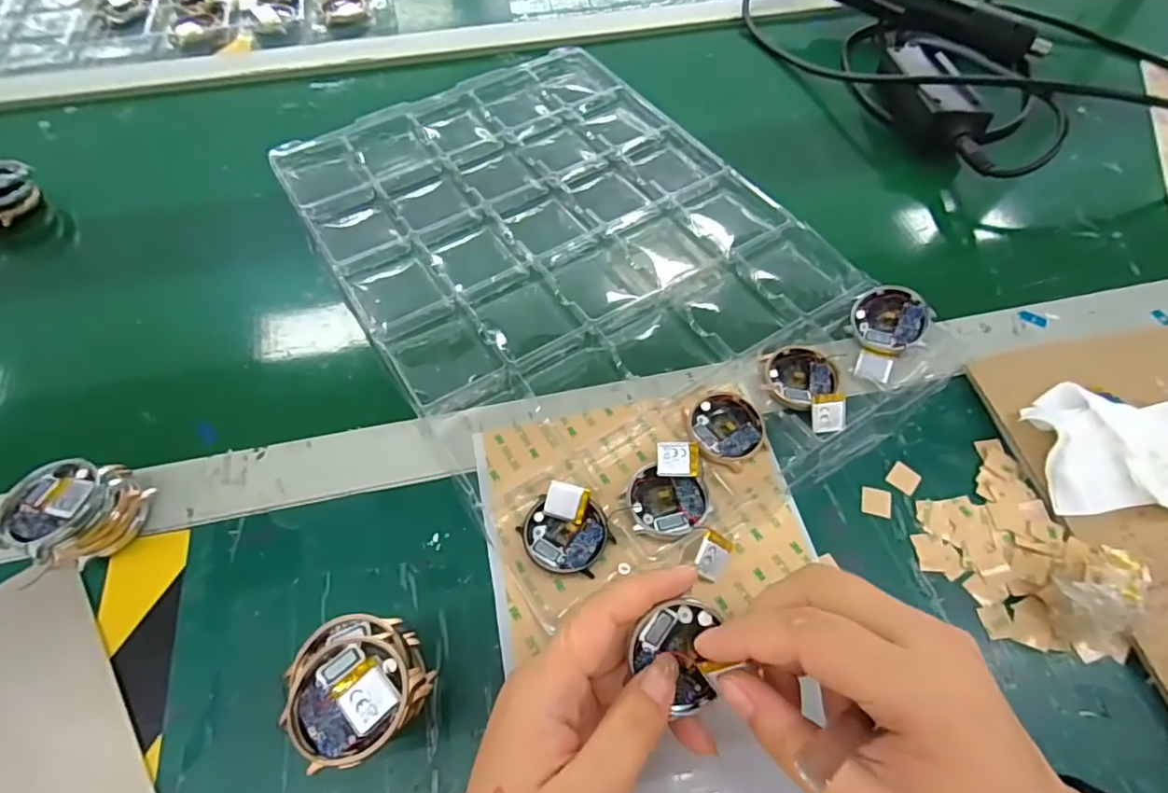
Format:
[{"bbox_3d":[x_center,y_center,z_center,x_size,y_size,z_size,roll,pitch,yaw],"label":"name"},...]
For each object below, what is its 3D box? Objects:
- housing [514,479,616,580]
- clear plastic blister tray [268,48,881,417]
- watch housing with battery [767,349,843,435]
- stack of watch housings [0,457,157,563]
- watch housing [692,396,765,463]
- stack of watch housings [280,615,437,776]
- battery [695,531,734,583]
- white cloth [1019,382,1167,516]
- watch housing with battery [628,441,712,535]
[{"bbox_3d":[-0.010,0.071,0.305,0.043,0.015,0.046,-25,62,-15],"label":"housing"},{"bbox_3d":[-0.031,-0.131,0.440,0.295,0.032,0.364,-29,63,-16],"label":"clear plastic blister tray"},{"bbox_3d":[0.134,-0.008,0.348,0.042,0.018,0.059,3,59,2],"label":"watch housing with battery"},{"bbox_3d":[-0.255,0.059,0.295,0.040,0.045,0.050,16,60,9],"label":"stack of watch housings"},{"bbox_3d":[0.084,0.018,0.340,0.042,0.008,0.041,1,59,1],"label":"watch housing"},{"bbox_3d":[-0.092,0.125,0.250,0.045,0.059,0.054,-20,61,-12],"label":"stack of watch housings"},{"bbox_3d":[0.066,0.082,0.296,0.018,0.004,0.023,28,80,-18],"label":"battery"},{"bbox_3d":[0.306,0.028,0.319,0.108,0.018,0.074,1,59,0],"label":"white cloth"},{"bbox_3d":[0.046,0.051,0.316,0.042,0.015,0.049,0,59,0],"label":"watch housing with battery"}]

